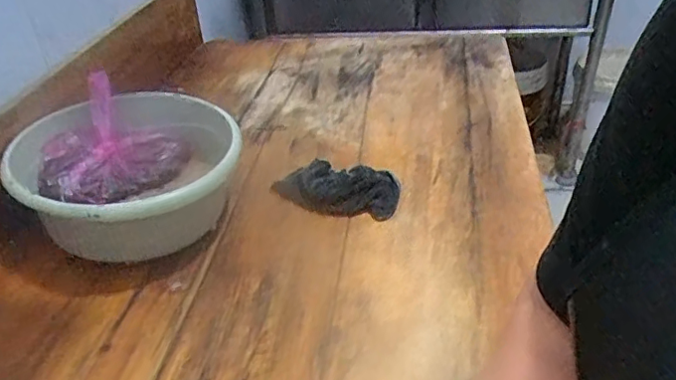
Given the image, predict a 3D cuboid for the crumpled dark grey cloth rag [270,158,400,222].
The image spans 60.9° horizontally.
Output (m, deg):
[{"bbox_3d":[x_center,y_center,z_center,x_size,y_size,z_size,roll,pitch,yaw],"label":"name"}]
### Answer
[{"bbox_3d":[-0.006,-0.005,0.961,0.213,0.043,0.133,6,36,17],"label":"crumpled dark grey cloth rag"}]

